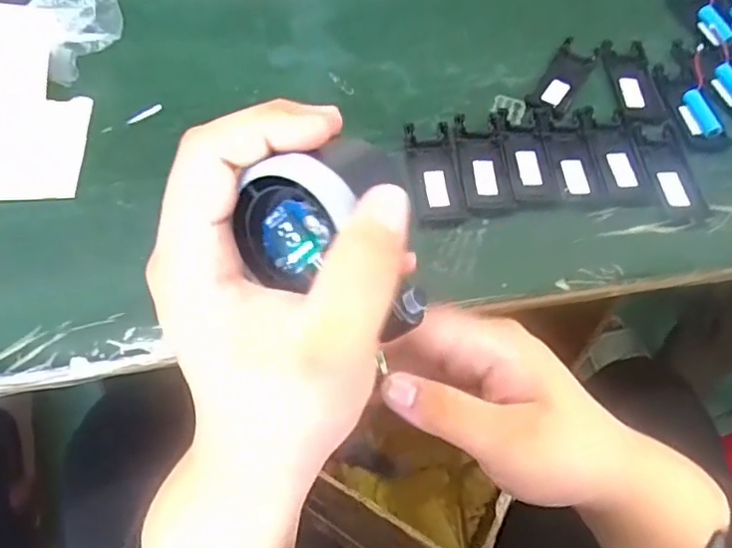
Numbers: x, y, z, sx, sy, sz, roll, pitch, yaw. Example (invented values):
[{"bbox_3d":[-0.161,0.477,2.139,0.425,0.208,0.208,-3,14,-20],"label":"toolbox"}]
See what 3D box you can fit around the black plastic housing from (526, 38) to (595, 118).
[{"bbox_3d":[0.183,-0.183,0.557,0.035,0.005,0.100,28,62,13],"label":"black plastic housing"}]

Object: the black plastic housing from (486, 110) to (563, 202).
[{"bbox_3d":[0.134,-0.102,0.509,0.040,0.006,0.096,-8,61,-8],"label":"black plastic housing"}]

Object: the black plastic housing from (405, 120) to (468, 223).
[{"bbox_3d":[0.057,-0.085,0.496,0.041,0.007,0.099,-4,60,-6],"label":"black plastic housing"}]

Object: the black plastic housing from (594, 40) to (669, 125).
[{"bbox_3d":[0.250,-0.180,0.562,0.043,0.010,0.102,-2,60,-5],"label":"black plastic housing"}]

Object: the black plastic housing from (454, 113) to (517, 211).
[{"bbox_3d":[0.098,-0.095,0.503,0.039,0.007,0.096,-2,60,-4],"label":"black plastic housing"}]

